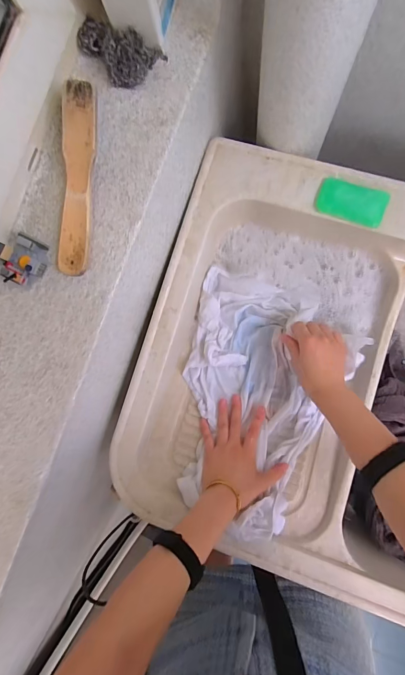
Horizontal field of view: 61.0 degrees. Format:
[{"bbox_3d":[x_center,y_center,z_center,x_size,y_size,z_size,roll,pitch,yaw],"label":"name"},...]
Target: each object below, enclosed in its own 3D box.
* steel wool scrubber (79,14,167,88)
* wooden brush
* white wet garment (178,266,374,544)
[{"bbox_3d":[-0.099,-0.329,0.405,0.104,0.036,0.049,29,91,8],"label":"steel wool scrubber"},{"bbox_3d":[-0.145,-0.177,0.396,0.036,0.051,0.200,7,88,8],"label":"wooden brush"},{"bbox_3d":[0.077,0.090,0.560,0.266,0.106,0.364,21,90,8],"label":"white wet garment"}]

